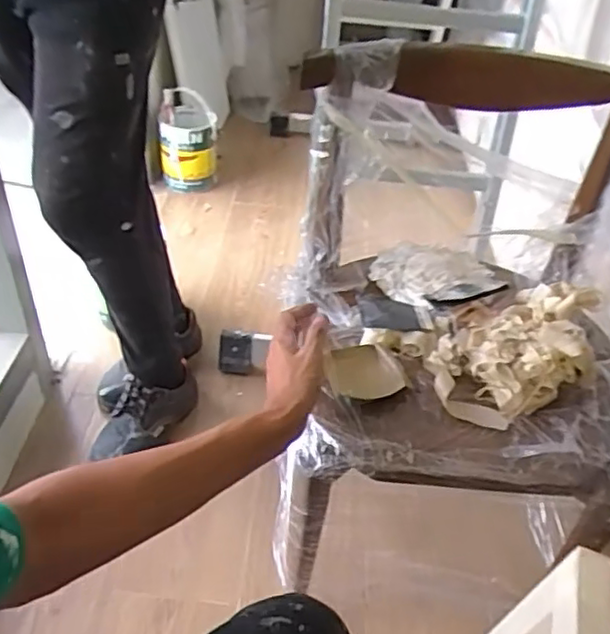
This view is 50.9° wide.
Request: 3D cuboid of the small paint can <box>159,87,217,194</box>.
[{"bbox_3d":[-0.337,-0.514,1.859,0.160,0.257,0.148,-4,42,-10],"label":"small paint can"}]

